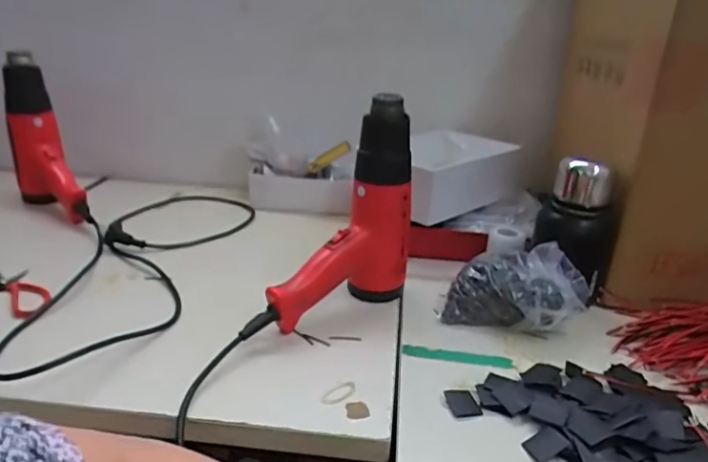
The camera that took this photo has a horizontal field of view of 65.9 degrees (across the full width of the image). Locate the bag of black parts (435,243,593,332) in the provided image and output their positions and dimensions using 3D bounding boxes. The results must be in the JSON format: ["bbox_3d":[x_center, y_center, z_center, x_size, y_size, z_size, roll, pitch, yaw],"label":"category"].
[{"bbox_3d":[0.186,0.066,0.628,0.154,0.083,0.072,10,25,17],"label":"bag of black parts"}]

